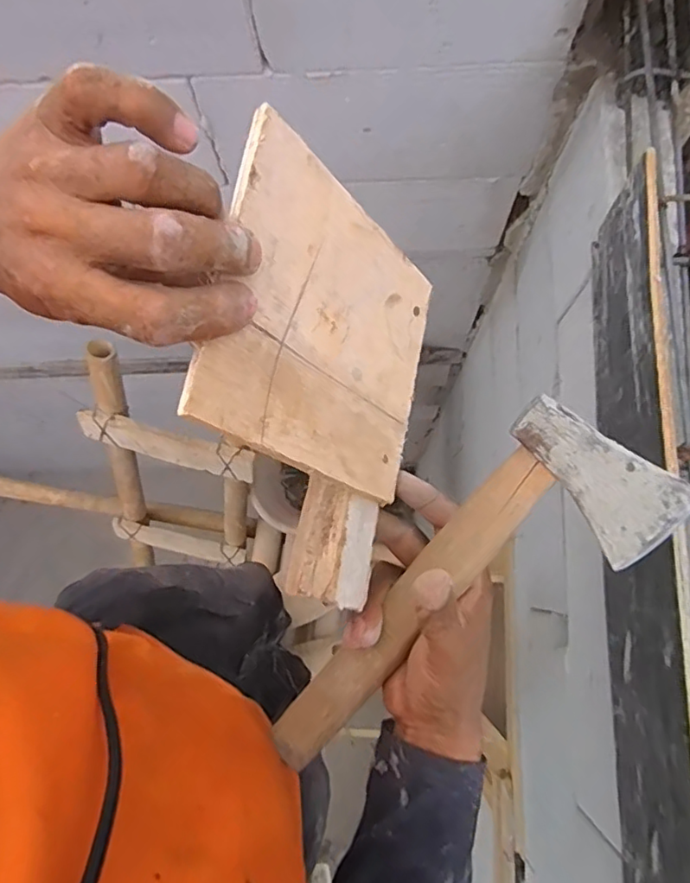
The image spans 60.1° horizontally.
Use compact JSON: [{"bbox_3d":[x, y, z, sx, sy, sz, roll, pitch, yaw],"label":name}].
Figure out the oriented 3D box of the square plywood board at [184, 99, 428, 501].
[{"bbox_3d":[-0.004,-0.056,0.313,0.004,0.162,0.147,2,73,36],"label":"square plywood board"}]

